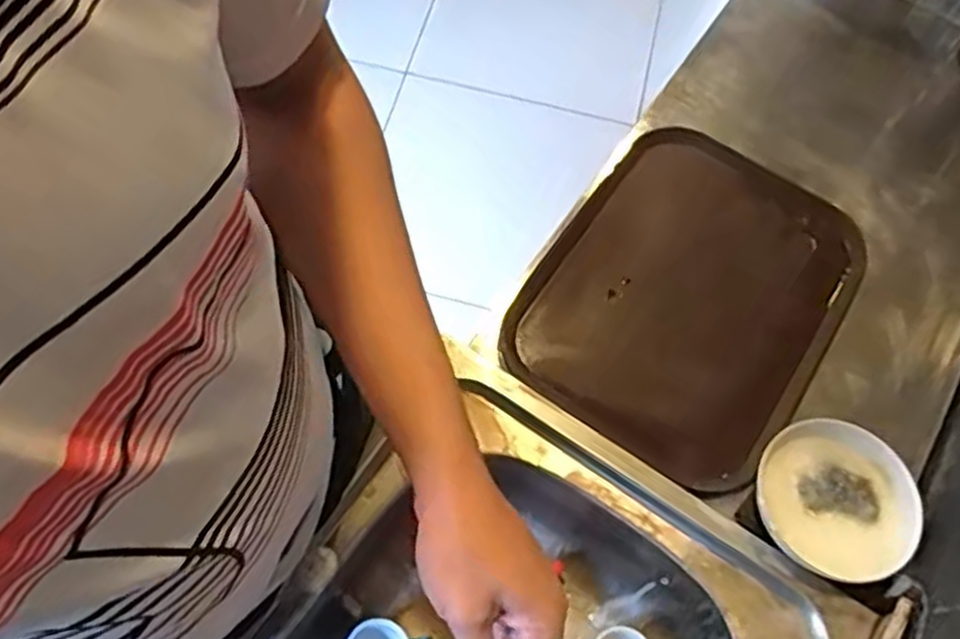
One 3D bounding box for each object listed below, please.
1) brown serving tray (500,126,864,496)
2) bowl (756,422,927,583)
[{"bbox_3d":[0.233,-0.036,0.857,0.296,0.033,0.398,31,66,12],"label":"brown serving tray"},{"bbox_3d":[0.339,0.172,0.747,0.142,0.064,0.142,1,64,-3],"label":"bowl"}]

